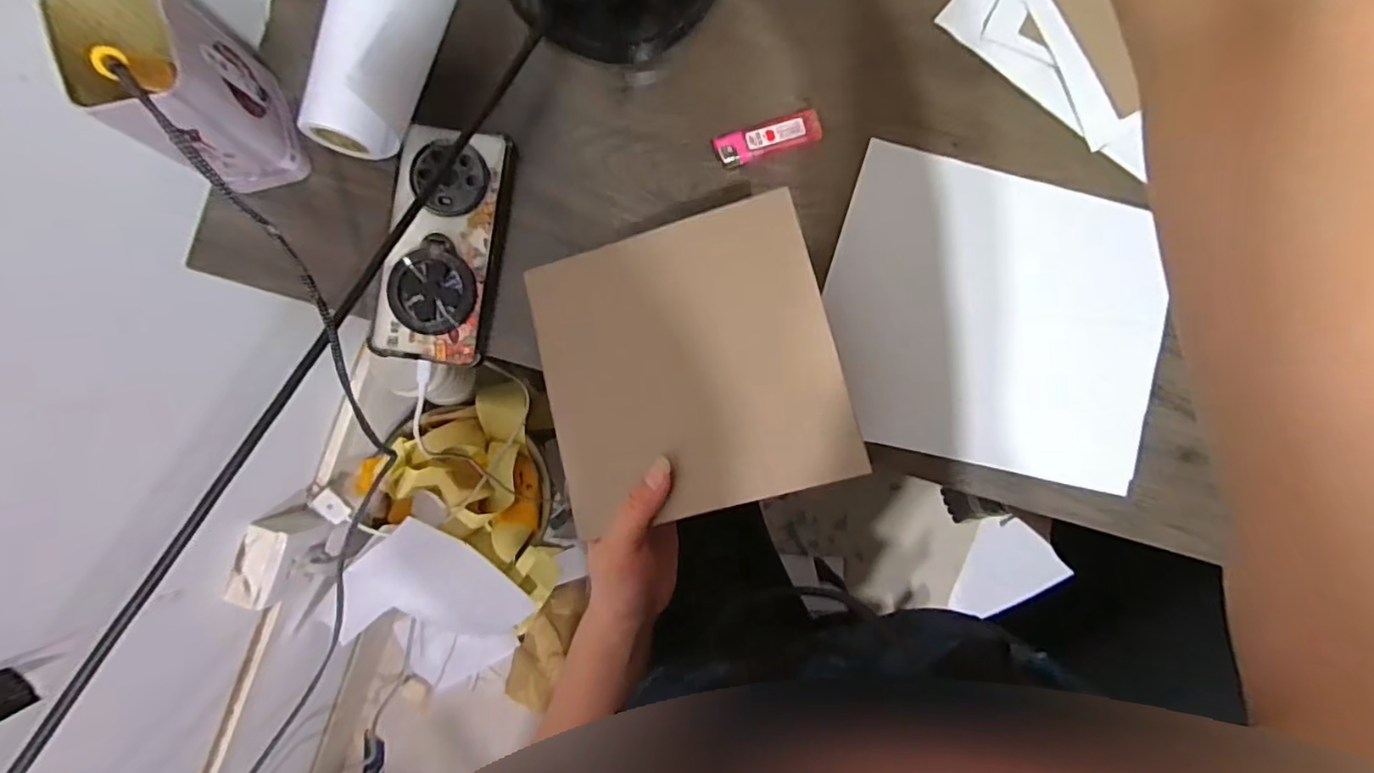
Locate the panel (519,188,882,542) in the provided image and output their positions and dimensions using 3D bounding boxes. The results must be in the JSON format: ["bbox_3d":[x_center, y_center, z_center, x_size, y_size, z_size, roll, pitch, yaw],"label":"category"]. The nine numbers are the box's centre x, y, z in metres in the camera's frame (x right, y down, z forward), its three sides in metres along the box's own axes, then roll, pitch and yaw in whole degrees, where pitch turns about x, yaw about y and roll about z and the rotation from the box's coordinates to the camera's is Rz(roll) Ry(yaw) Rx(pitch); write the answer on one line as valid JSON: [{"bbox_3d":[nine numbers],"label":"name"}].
[{"bbox_3d":[0.000,-0.013,0.356,0.175,0.011,0.174,-15,83,4],"label":"panel"}]

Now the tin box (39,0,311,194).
[{"bbox_3d":[-0.296,-0.181,0.353,0.063,0.131,0.088,-17,88,-2],"label":"tin box"}]

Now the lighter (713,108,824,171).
[{"bbox_3d":[0.059,-0.179,0.419,0.077,0.010,0.023,-19,88,-2],"label":"lighter"}]

